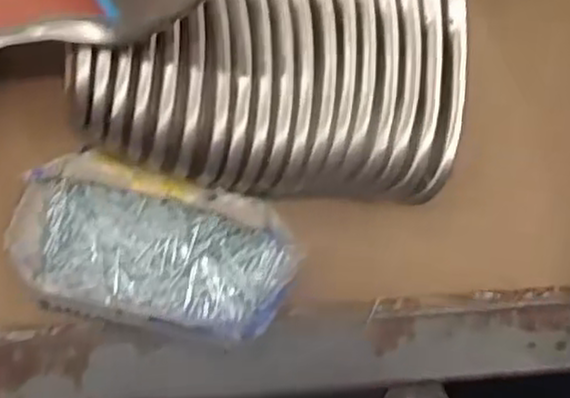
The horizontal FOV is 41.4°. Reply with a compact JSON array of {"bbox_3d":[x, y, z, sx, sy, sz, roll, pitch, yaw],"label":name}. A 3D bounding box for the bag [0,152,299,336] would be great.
[{"bbox_3d":[-0.063,0.023,0.367,0.131,0.027,0.070,12,86,-1],"label":"bag"}]

